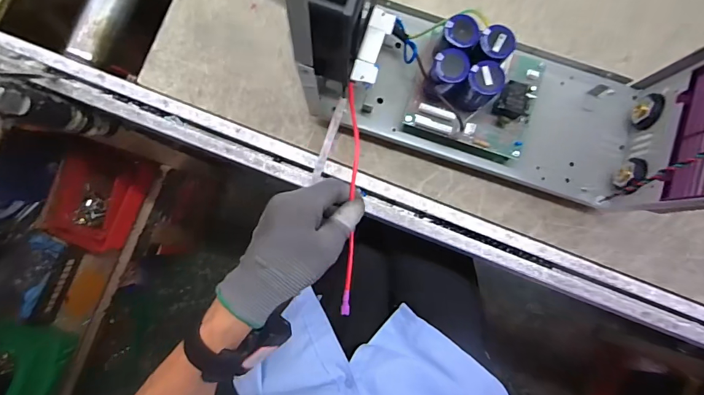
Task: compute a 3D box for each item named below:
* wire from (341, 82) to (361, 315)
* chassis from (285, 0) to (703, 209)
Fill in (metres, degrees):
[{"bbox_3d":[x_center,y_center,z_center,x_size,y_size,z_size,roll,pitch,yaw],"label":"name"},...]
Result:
[{"bbox_3d":[-0.001,0.002,0.396,0.012,0.016,0.231,3,92,-2],"label":"wire"},{"bbox_3d":[0.147,-0.114,0.352,0.358,0.242,0.153,17,85,-1],"label":"chassis"}]

